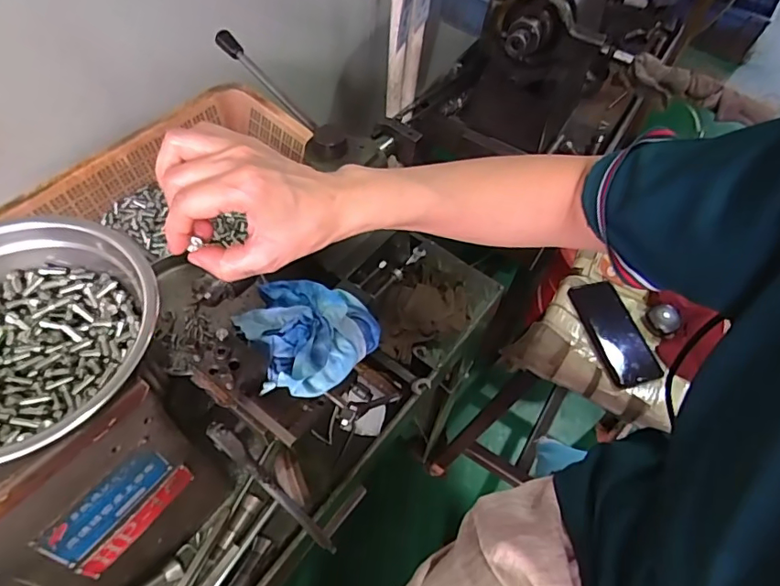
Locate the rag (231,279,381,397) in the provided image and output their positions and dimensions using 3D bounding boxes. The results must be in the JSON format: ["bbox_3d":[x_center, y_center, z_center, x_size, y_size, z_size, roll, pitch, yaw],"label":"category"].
[{"bbox_3d":[-0.076,0.025,0.453,0.114,0.039,0.113,40,62,20],"label":"rag"}]

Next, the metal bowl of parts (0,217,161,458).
[{"bbox_3d":[-0.239,0.028,0.328,0.156,0.062,0.169,2,56,-4],"label":"metal bowl of parts"}]

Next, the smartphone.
[{"bbox_3d":[0.314,0.057,0.726,0.066,0.017,0.156,-26,69,3],"label":"smartphone"}]

